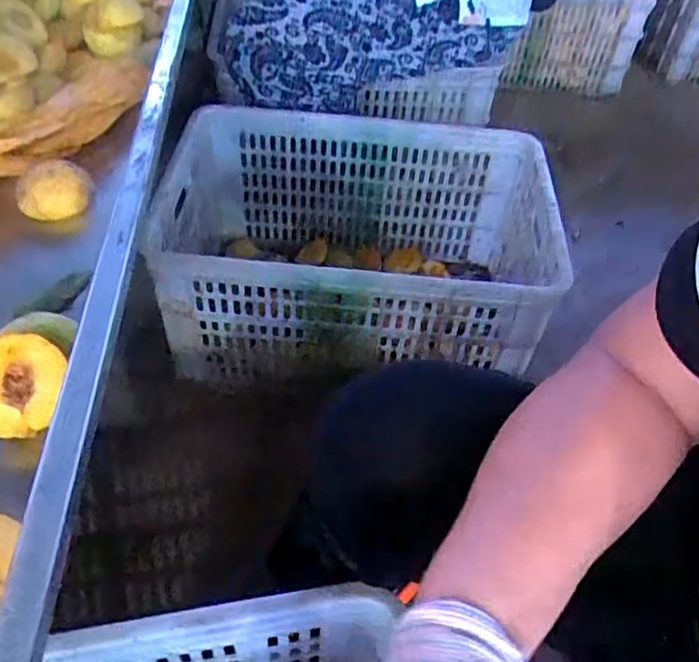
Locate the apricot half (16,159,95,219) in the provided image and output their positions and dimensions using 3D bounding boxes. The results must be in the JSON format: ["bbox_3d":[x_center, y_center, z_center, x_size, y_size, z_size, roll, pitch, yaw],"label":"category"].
[{"bbox_3d":[-0.271,-0.128,0.586,0.064,0.052,0.023,-20,10,-12],"label":"apricot half"}]

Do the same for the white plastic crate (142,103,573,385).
[{"bbox_3d":[0.016,-0.110,0.952,0.535,0.268,0.358,4,49,0],"label":"white plastic crate"}]

